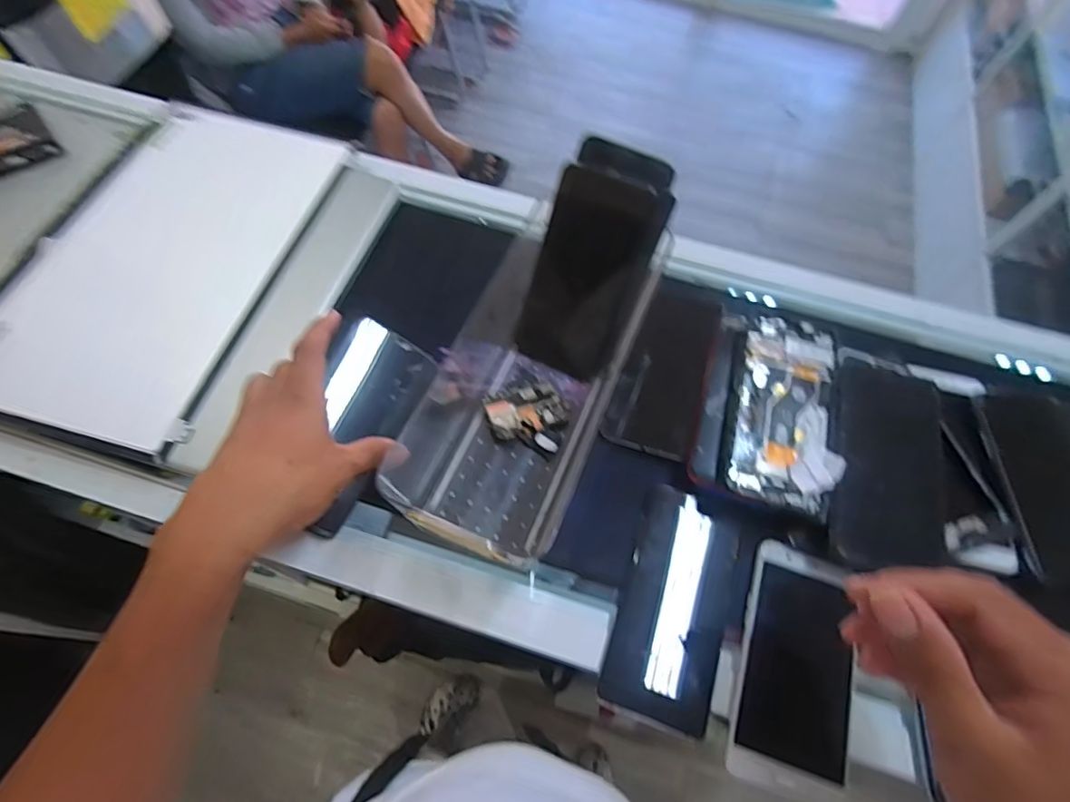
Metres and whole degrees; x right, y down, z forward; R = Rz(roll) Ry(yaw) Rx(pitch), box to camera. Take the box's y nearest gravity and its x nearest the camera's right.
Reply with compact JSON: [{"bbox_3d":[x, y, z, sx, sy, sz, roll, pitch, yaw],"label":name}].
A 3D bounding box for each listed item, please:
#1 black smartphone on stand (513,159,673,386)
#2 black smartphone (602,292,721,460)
[{"bbox_3d":[0.039,-0.092,0.427,0.083,0.157,0.012,23,31,6],"label":"black smartphone on stand"},{"bbox_3d":[0.109,-0.027,0.454,0.068,0.009,0.151,14,68,14],"label":"black smartphone"}]

